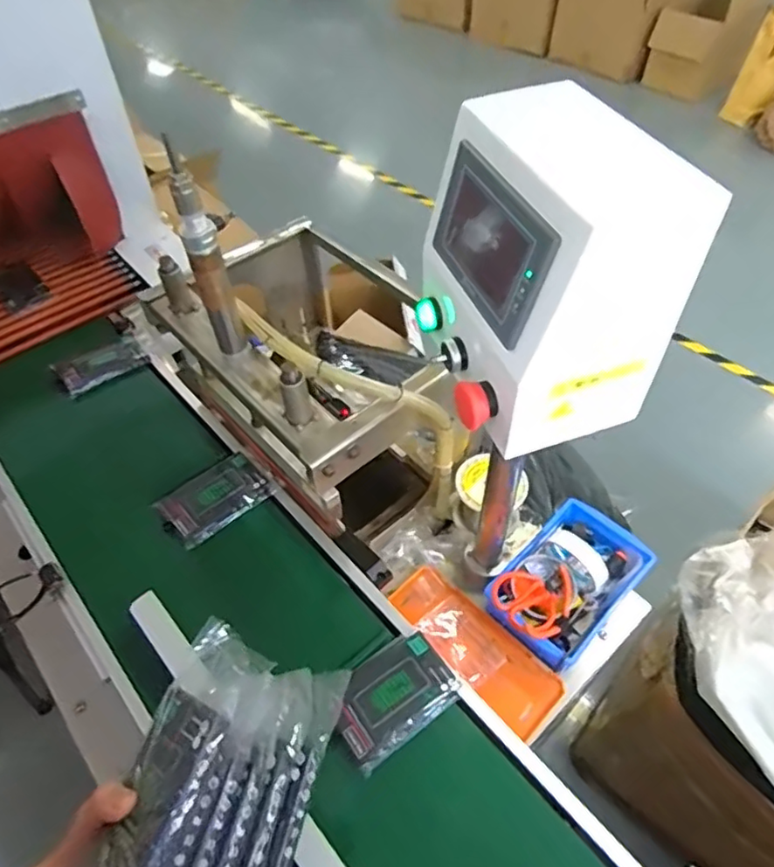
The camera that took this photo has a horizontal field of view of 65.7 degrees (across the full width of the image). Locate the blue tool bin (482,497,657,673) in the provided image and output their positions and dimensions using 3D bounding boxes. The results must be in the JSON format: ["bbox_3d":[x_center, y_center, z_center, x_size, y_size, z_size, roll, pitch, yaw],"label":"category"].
[{"bbox_3d":[0.243,0.195,0.799,0.221,0.072,0.139,-37,59,-25],"label":"blue tool bin"}]

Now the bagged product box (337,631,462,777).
[{"bbox_3d":[0.006,0.290,0.664,0.135,0.014,0.092,-31,56,-21],"label":"bagged product box"}]

